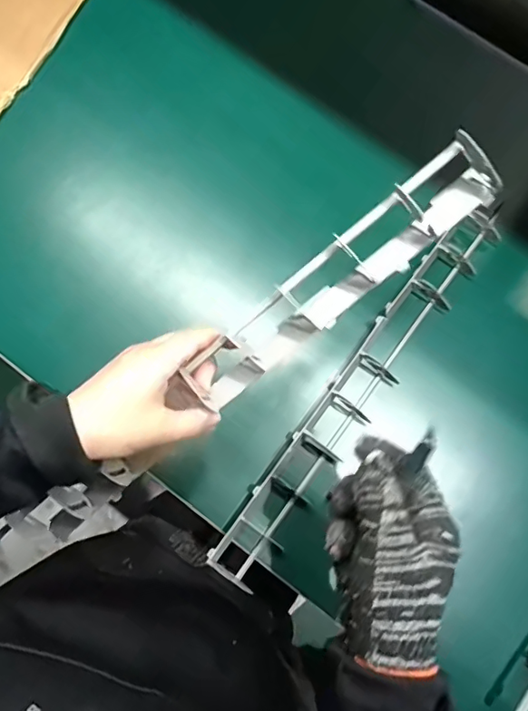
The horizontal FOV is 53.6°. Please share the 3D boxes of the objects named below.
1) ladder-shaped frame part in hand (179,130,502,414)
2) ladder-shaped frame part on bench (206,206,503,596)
[{"bbox_3d":[0.046,-0.047,0.354,0.238,0.028,0.038,-39,77,12],"label":"ladder-shaped frame part in hand"},{"bbox_3d":[0.095,0.028,0.501,0.054,0.046,0.431,36,79,6],"label":"ladder-shaped frame part on bench"}]

